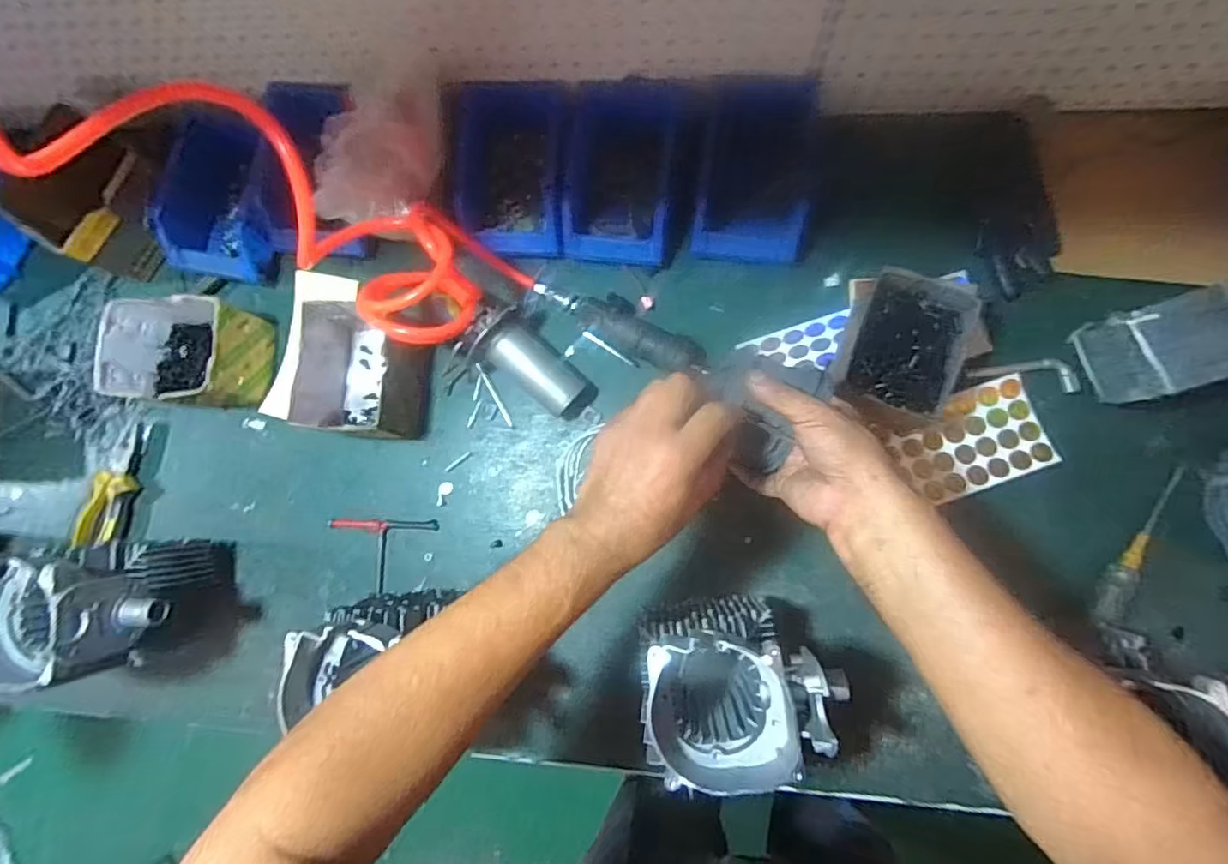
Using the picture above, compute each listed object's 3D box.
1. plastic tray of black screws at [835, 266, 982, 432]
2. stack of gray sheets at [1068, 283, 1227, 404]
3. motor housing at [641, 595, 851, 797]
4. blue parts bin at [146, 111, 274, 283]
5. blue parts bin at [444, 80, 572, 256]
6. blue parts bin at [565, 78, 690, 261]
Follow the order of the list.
[{"bbox_3d":[0.286,-0.078,0.589,0.109,0.043,0.150,22,85,7],"label":"plastic tray of black screws"},{"bbox_3d":[0.528,-0.080,0.584,0.102,0.118,0.089,-16,82,3],"label":"stack of gray sheets"},{"bbox_3d":[0.098,0.225,0.529,0.133,0.181,0.117,-2,83,5],"label":"motor housing"},{"bbox_3d":[-0.463,-0.280,0.709,0.126,0.085,0.173,10,84,6],"label":"blue parts bin"},{"bbox_3d":[-0.115,-0.296,0.673,0.131,0.120,0.169,3,83,6],"label":"blue parts bin"},{"bbox_3d":[0.008,-0.292,0.667,0.123,0.070,0.184,10,84,6],"label":"blue parts bin"}]

